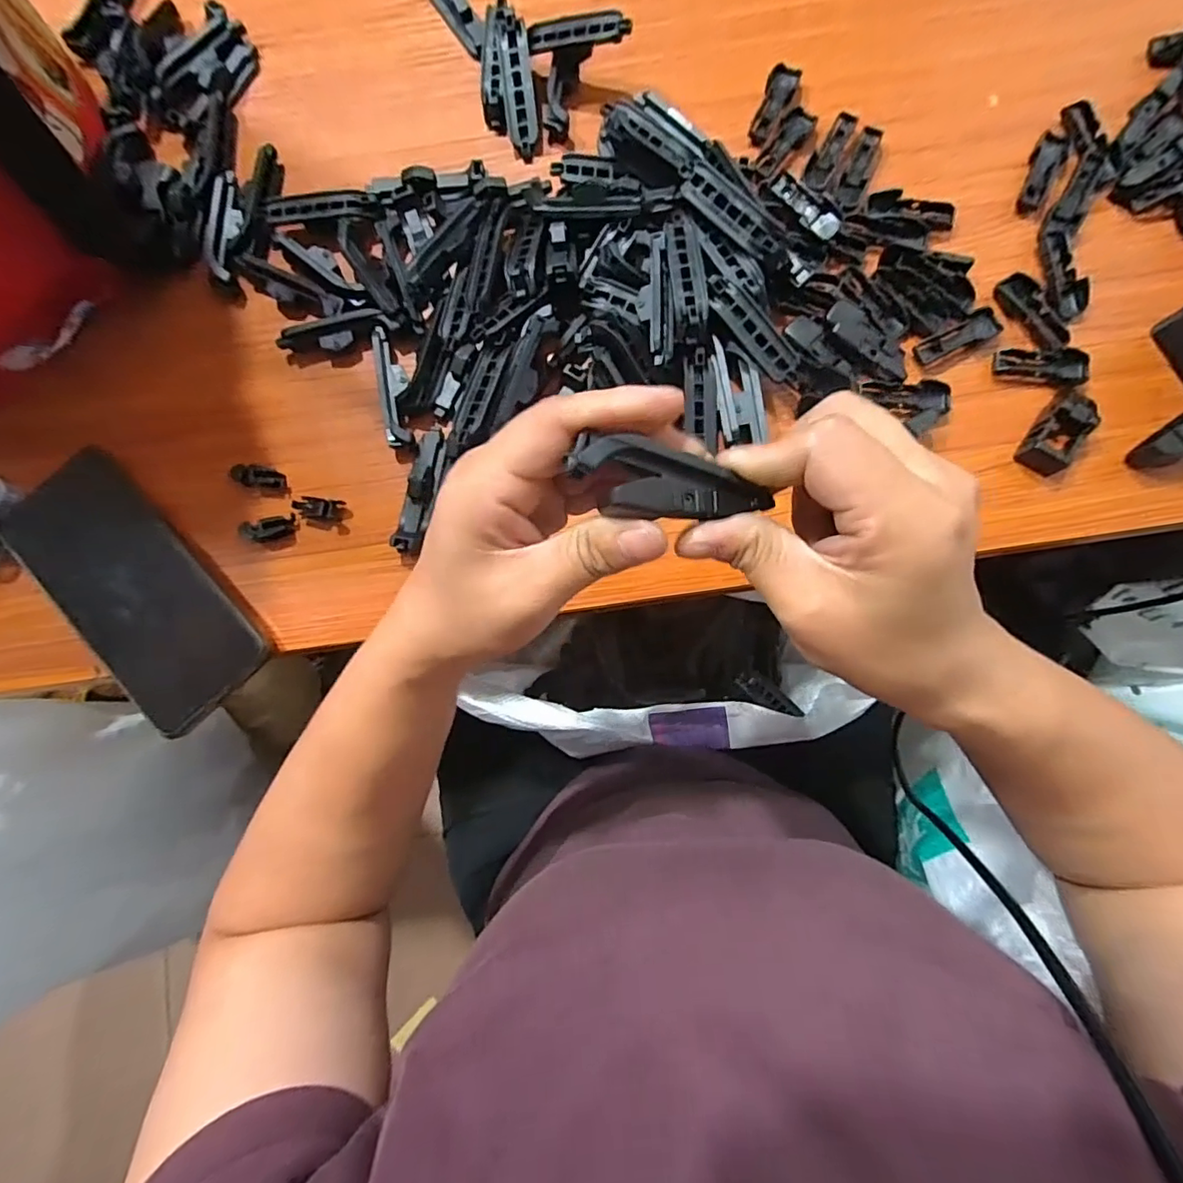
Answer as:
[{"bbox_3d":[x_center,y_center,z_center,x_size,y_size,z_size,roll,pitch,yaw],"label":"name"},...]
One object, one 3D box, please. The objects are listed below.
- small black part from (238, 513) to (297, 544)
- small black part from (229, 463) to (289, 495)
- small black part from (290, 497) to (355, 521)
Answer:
[{"bbox_3d":[-0.187,-0.038,0.322,0.028,0.013,0.010,-13,83,1],"label":"small black part"},{"bbox_3d":[-0.194,-0.066,0.328,0.032,0.007,0.014,16,84,-8],"label":"small black part"},{"bbox_3d":[-0.158,-0.049,0.325,0.033,0.007,0.011,3,83,3],"label":"small black part"}]

